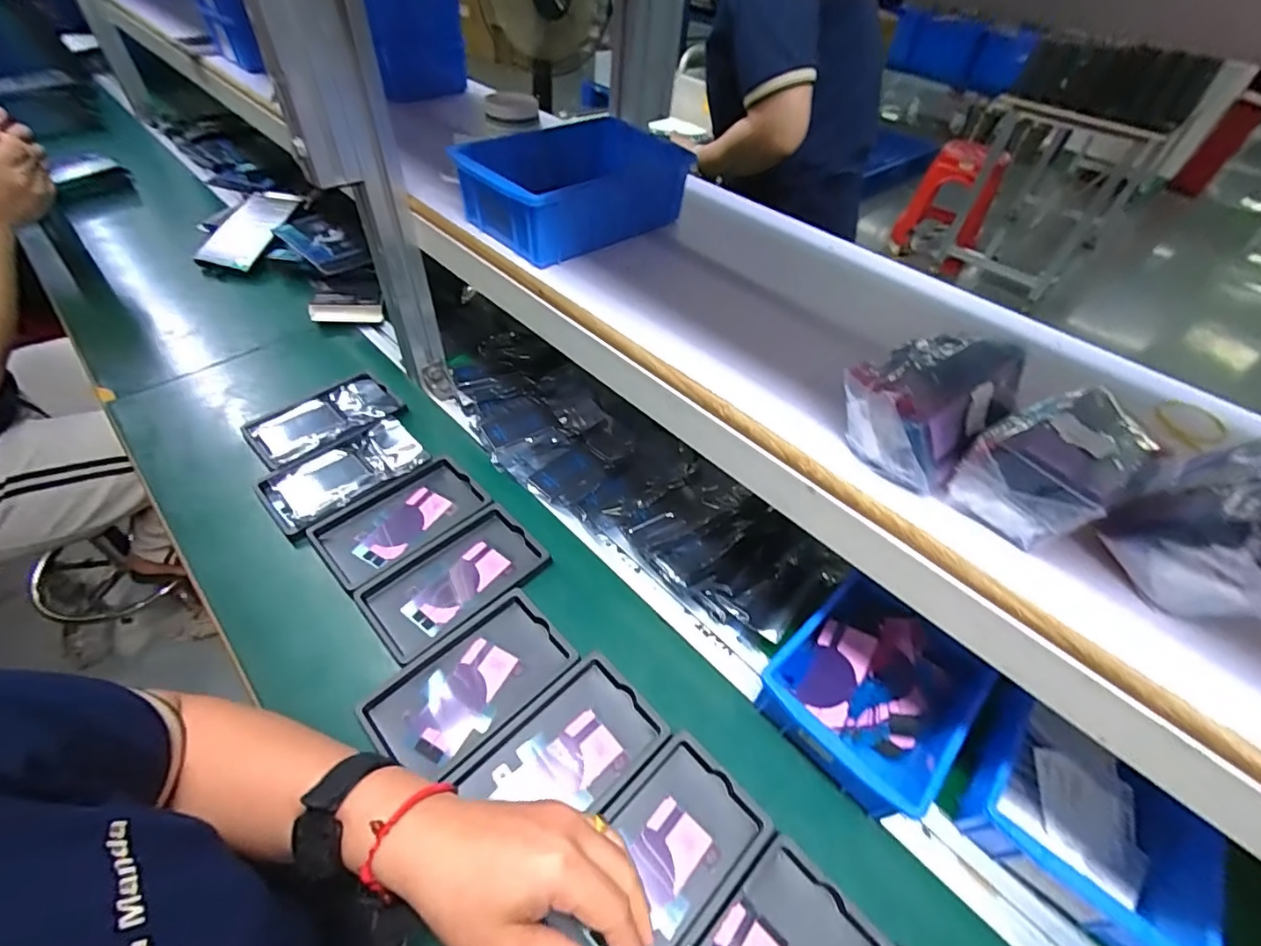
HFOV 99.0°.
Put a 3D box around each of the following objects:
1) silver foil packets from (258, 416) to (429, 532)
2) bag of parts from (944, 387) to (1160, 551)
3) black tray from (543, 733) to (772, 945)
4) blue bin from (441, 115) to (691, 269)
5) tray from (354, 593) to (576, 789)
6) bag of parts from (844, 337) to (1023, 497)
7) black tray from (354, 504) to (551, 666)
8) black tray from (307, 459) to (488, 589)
[{"bbox_3d":[-0.310,0.000,0.592,0.153,0.015,0.088,-33,58,-27],"label":"silver foil packets"},{"bbox_3d":[0.226,0.001,0.296,0.070,0.050,0.065,-22,54,-24],"label":"bag of parts"},{"bbox_3d":[0.016,0.271,0.377,0.154,0.016,0.097,-35,59,-28],"label":"black tray"},{"bbox_3d":[-0.055,-0.276,0.515,0.195,0.064,0.132,-30,57,-28],"label":"blue bin"},{"bbox_3d":[-0.133,0.178,0.452,0.155,0.012,0.093,-35,59,-28],"label":"tray"},{"bbox_3d":[0.183,-0.048,0.330,0.100,0.055,0.078,-32,58,-30],"label":"bag of parts"},{"bbox_3d":[-0.168,0.099,0.514,0.156,0.010,0.097,-33,58,-27],"label":"black tray"},{"bbox_3d":[-0.235,0.046,0.554,0.155,0.012,0.092,-36,60,-28],"label":"black tray"}]

